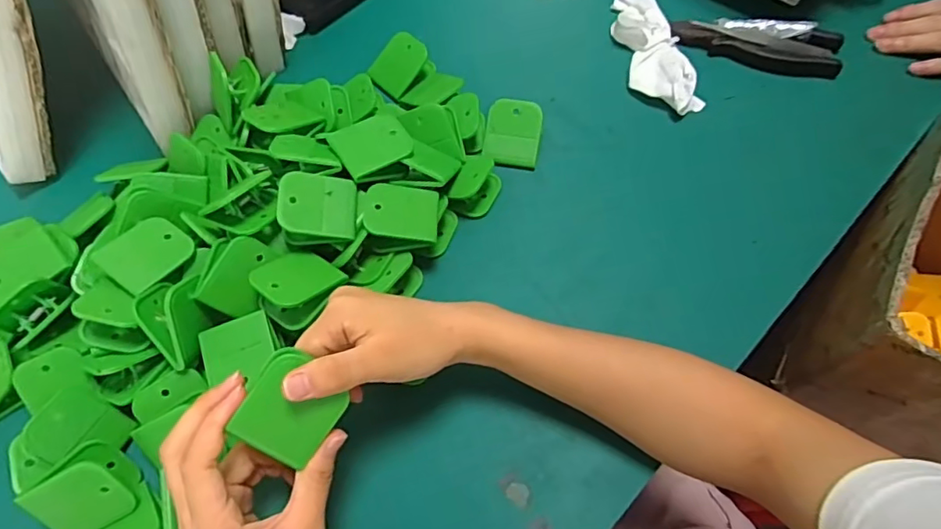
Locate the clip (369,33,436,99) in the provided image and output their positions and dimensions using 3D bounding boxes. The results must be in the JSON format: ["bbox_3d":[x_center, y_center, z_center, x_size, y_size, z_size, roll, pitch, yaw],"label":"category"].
[{"bbox_3d":[-0.065,-0.188,0.536,0.043,0.026,0.051,34,70,19],"label":"clip"}]

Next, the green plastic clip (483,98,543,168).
[{"bbox_3d":[0.037,-0.113,0.489,0.047,0.028,0.048,11,64,9],"label":"green plastic clip"}]

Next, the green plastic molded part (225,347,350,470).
[{"bbox_3d":[-0.097,0.078,0.308,0.047,0.007,0.053,39,89,-17],"label":"green plastic molded part"}]

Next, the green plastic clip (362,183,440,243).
[{"bbox_3d":[-0.051,-0.037,0.433,0.052,0.027,0.048,-2,63,3],"label":"green plastic clip"}]

